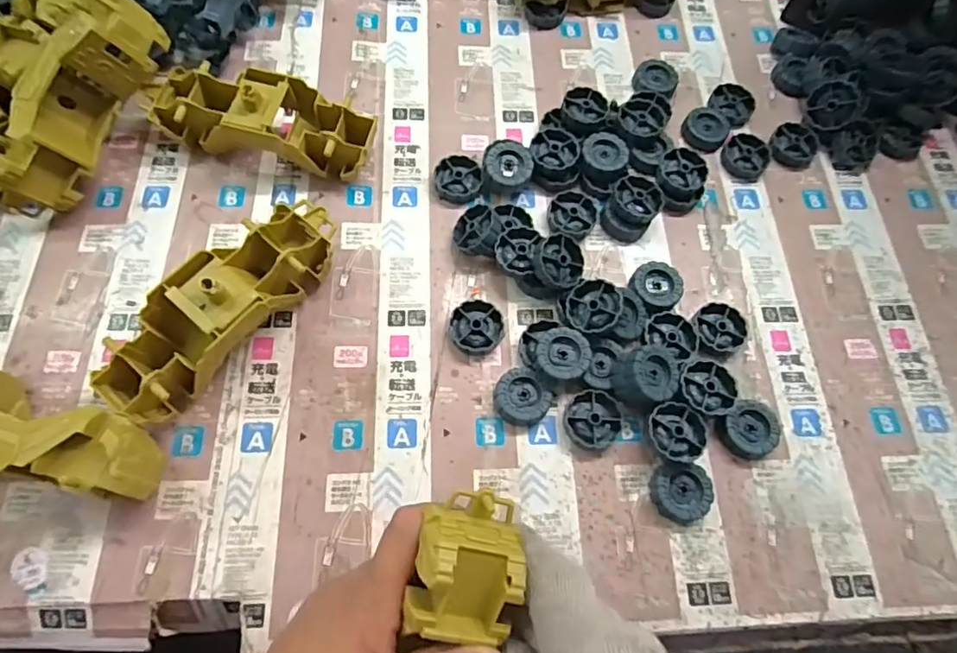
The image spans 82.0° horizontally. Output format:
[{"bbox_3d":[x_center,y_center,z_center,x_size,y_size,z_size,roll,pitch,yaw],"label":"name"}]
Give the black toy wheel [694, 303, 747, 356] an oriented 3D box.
[{"bbox_3d":[0.178,0.001,0.406,0.043,0.013,0.038,-8,69,-5],"label":"black toy wheel"}]

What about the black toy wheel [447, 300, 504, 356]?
[{"bbox_3d":[-0.001,0.002,0.398,0.038,0.012,0.039,1,69,-2],"label":"black toy wheel"}]

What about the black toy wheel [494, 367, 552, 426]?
[{"bbox_3d":[0.030,0.048,0.380,0.037,0.014,0.036,1,69,-2],"label":"black toy wheel"}]

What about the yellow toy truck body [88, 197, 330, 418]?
[{"bbox_3d":[-0.167,-0.013,0.370,0.057,0.051,0.177,40,72,13],"label":"yellow toy truck body"}]

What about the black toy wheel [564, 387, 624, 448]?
[{"bbox_3d":[0.079,0.064,0.378,0.038,0.011,0.039,1,69,-2],"label":"black toy wheel"}]

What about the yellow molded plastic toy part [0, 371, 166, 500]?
[{"bbox_3d":[-0.268,0.062,0.330,0.157,0.061,0.046,18,69,5],"label":"yellow molded plastic toy part"}]

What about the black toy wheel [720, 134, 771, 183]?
[{"bbox_3d":[0.227,-0.145,0.468,0.039,0.011,0.045,20,69,6],"label":"black toy wheel"}]

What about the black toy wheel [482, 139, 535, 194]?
[{"bbox_3d":[0.024,-0.125,0.441,0.039,0.025,0.040,1,69,-2],"label":"black toy wheel"}]

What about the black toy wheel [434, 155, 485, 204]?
[{"bbox_3d":[-0.016,-0.117,0.440,0.038,0.013,0.038,1,69,-2],"label":"black toy wheel"}]

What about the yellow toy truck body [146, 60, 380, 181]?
[{"bbox_3d":[-0.164,-0.156,0.425,0.165,0.057,0.061,16,69,4],"label":"yellow toy truck body"}]

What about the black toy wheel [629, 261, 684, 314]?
[{"bbox_3d":[0.133,-0.028,0.416,0.041,0.015,0.038,1,69,-2],"label":"black toy wheel"}]

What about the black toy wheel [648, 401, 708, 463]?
[{"bbox_3d":[0.131,0.071,0.368,0.039,0.015,0.040,40,73,13],"label":"black toy wheel"}]

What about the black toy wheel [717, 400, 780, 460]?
[{"bbox_3d":[0.186,0.071,0.378,0.040,0.015,0.034,-32,73,-14],"label":"black toy wheel"}]

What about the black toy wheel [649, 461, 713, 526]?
[{"bbox_3d":[0.132,0.108,0.359,0.037,0.014,0.037,11,69,2],"label":"black toy wheel"}]

